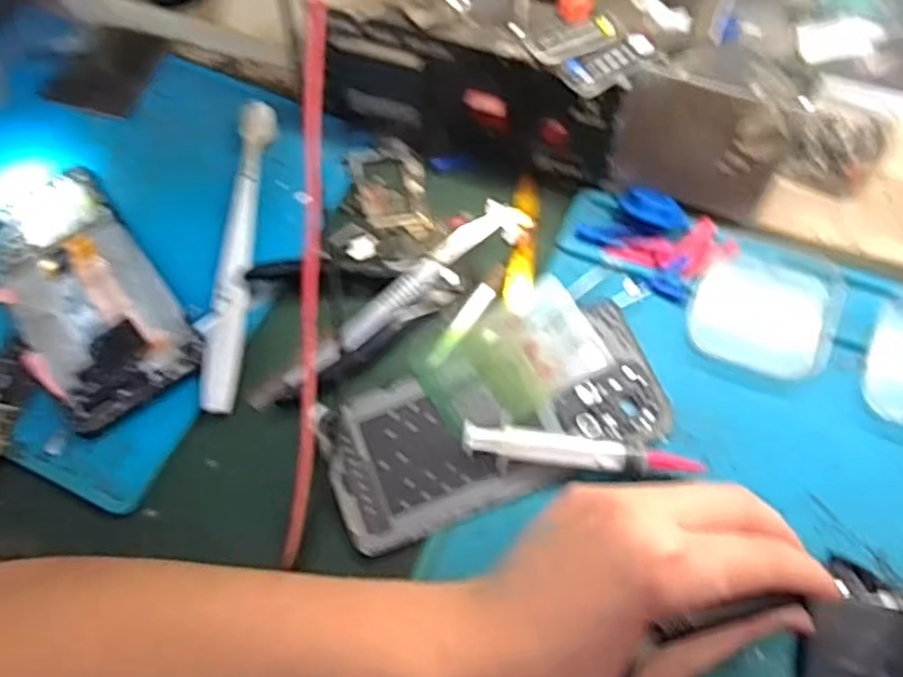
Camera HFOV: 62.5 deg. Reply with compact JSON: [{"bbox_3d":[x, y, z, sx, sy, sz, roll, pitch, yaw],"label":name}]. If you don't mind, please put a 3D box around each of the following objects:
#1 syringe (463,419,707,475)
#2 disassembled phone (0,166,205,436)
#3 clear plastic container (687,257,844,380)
[{"bbox_3d":[0.058,0.053,0.336,0.104,0.015,0.016,4,65,6],"label":"syringe"},{"bbox_3d":[-0.203,-0.034,0.397,0.074,0.013,0.177,-36,68,-12],"label":"disassembled phone"},{"bbox_3d":[0.153,-0.014,0.363,0.065,0.013,0.060,15,67,11],"label":"clear plastic container"}]

